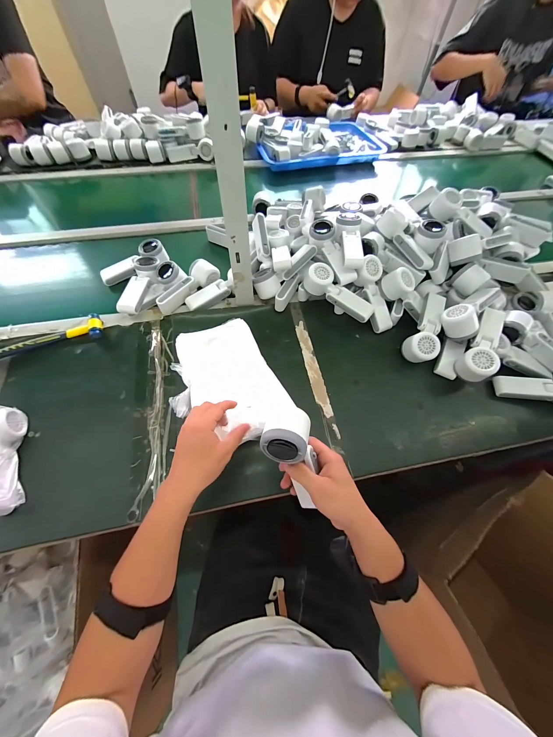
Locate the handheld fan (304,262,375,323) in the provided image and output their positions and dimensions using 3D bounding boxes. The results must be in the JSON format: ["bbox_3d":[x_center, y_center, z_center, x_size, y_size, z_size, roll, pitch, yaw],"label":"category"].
[{"bbox_3d":[0.138,-0.165,0.582,0.165,0.054,0.057,37,62,3],"label":"handheld fan"}]

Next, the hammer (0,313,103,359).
[{"bbox_3d":[-0.497,-0.062,0.553,0.241,0.027,0.059,-18,63,-12],"label":"hammer"}]

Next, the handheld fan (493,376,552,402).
[{"bbox_3d":[0.529,0.041,0.524,0.163,0.064,0.057,4,57,15],"label":"handheld fan"}]

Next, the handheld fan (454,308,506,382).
[{"bbox_3d":[0.411,-0.051,0.524,0.058,0.051,0.159,27,76,14],"label":"handheld fan"}]

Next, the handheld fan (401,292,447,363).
[{"bbox_3d":[0.321,-0.090,0.563,0.061,0.052,0.166,21,75,11],"label":"handheld fan"}]

